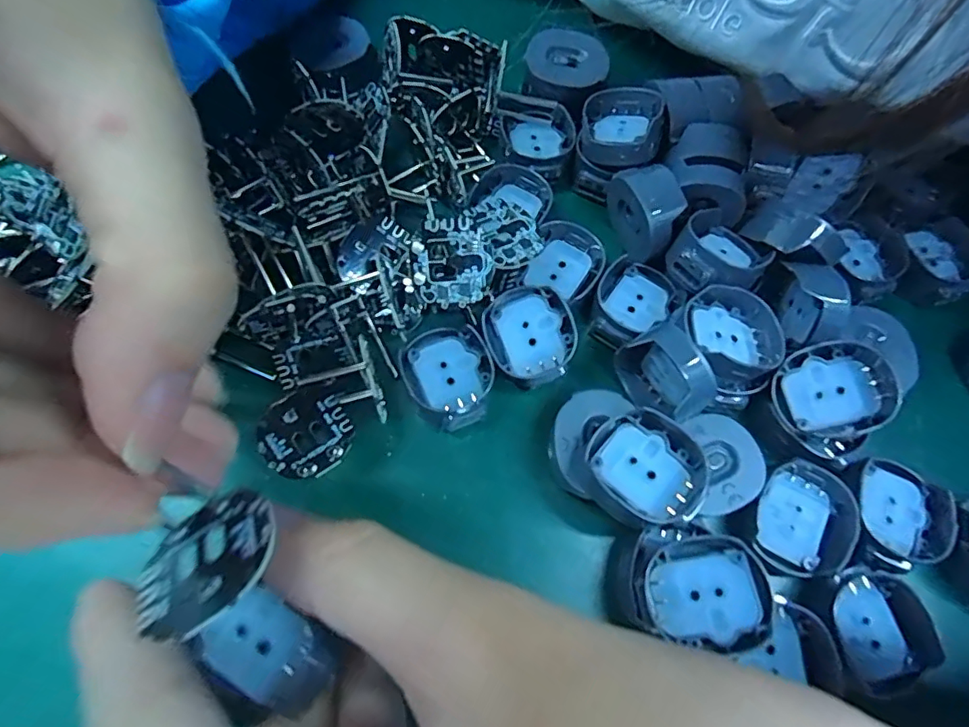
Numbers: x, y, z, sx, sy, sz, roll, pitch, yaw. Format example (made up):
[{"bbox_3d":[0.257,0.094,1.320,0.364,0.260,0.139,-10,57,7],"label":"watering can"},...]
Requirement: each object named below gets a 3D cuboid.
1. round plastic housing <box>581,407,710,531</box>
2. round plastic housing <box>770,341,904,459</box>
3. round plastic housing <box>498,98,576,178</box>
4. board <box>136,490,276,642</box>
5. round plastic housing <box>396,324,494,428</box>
[{"bbox_3d":[0.039,0.026,0.134,0.027,0.010,0.027,32,70,10],"label":"round plastic housing"},{"bbox_3d":[0.093,0.008,0.144,0.026,0.014,0.026,1,68,-2],"label":"round plastic housing"},{"bbox_3d":[0.018,-0.080,0.188,0.026,0.008,0.025,23,69,7],"label":"round plastic housing"},{"bbox_3d":[-0.044,0.032,0.086,0.025,0.004,0.021,-33,44,-4],"label":"board"},{"bbox_3d":[-0.010,0.003,0.154,0.025,0.004,0.029,-26,72,-12],"label":"round plastic housing"}]

